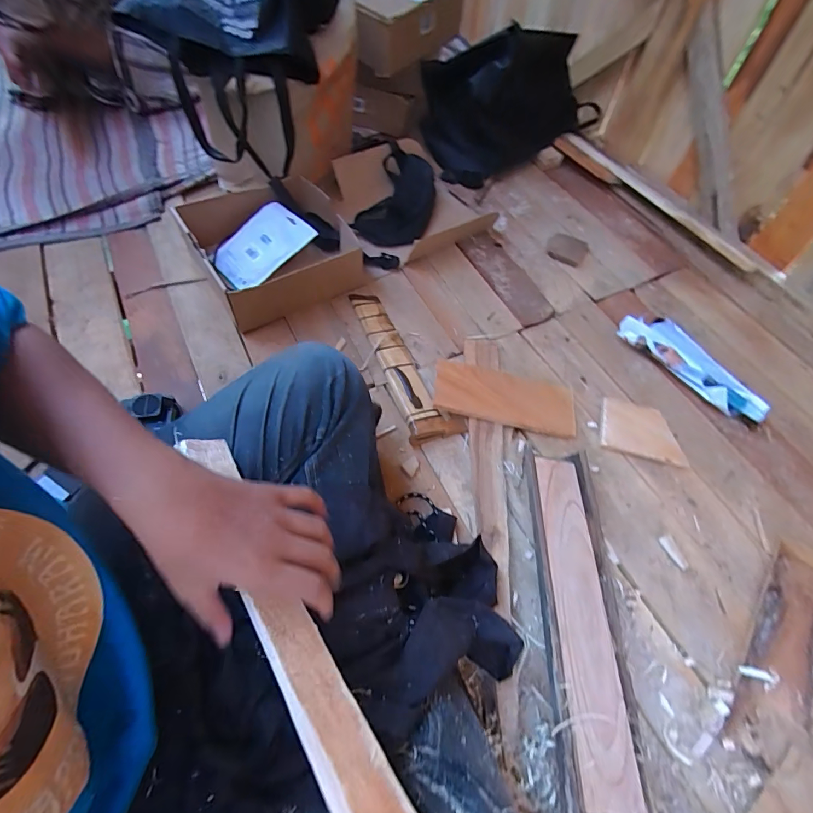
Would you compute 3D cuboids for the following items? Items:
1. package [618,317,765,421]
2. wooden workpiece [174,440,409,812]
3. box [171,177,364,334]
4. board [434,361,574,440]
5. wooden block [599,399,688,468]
[{"bbox_3d":[0.508,-0.073,0.768,0.079,0.050,0.272,-38,68,-24],"label":"package"},{"bbox_3d":[-0.069,0.201,0.310,0.042,0.022,0.465,-29,62,-20],"label":"wooden workpiece"},{"bbox_3d":[-0.257,-0.326,0.831,0.282,0.091,0.315,-28,64,-20],"label":"box"},{"bbox_3d":[0.166,-0.014,0.710,0.238,0.015,0.102,14,60,-5],"label":"board"},{"bbox_3d":[0.388,0.042,0.700,0.131,0.027,0.089,16,58,5],"label":"wooden block"}]

